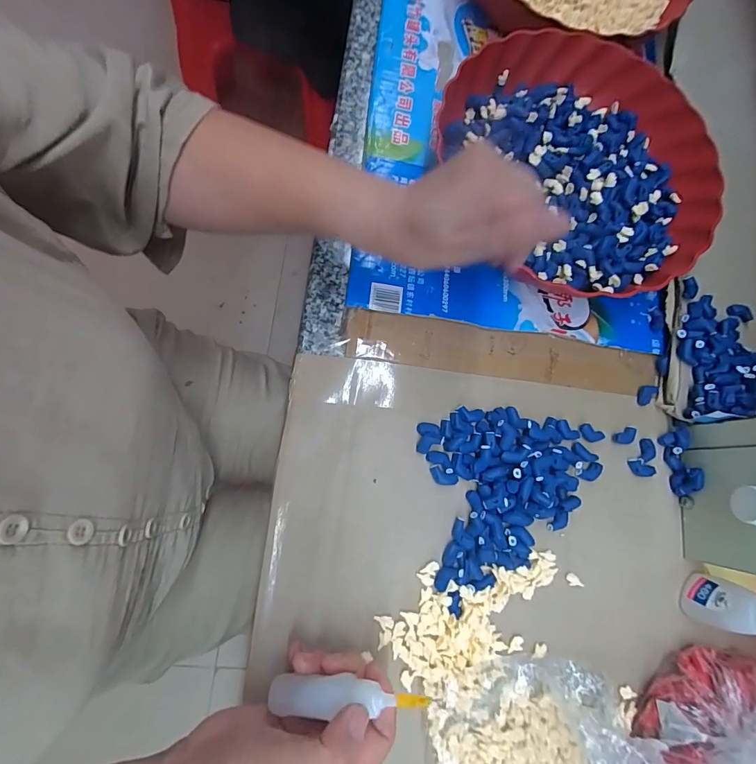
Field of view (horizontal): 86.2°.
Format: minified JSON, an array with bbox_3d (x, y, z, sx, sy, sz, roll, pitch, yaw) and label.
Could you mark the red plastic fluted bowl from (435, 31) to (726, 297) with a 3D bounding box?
[{"bbox_3d":[0.176,-0.189,0.349,0.229,0.048,0.235,2,76,-8],"label":"red plastic fluted bowl"}]

